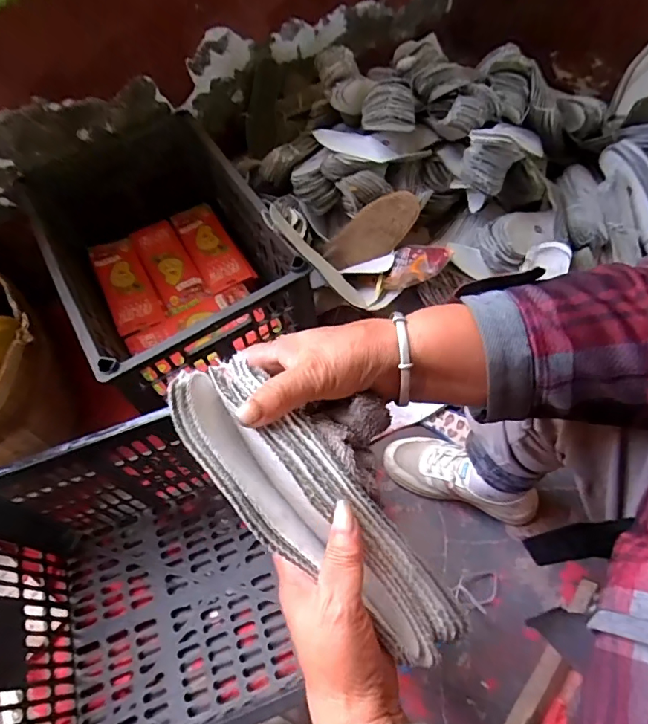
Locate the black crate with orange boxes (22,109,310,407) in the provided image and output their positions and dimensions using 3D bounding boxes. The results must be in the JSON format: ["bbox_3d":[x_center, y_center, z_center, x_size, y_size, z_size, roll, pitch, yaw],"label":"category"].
[{"bbox_3d":[-0.293,-0.203,0.879,0.338,0.218,0.534,-32,63,-12],"label":"black crate with orange boxes"}]

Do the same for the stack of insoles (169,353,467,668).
[{"bbox_3d":[-0.005,0.094,0.308,0.230,0.056,0.066,45,71,-5],"label":"stack of insoles"}]

